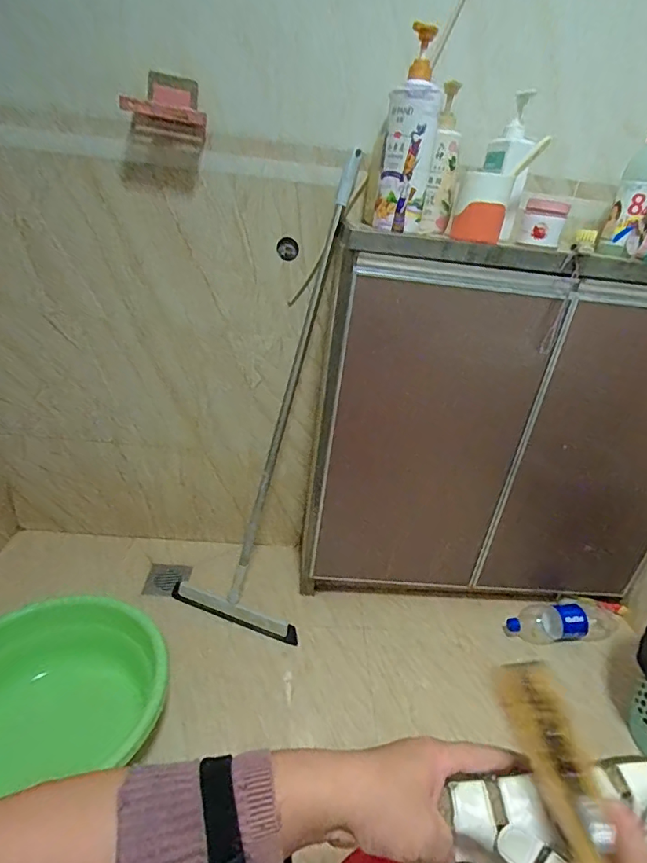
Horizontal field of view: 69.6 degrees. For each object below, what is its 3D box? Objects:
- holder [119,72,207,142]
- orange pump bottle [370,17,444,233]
[{"bbox_3d":[-0.266,-0.556,0.782,0.131,0.077,0.108,-1,29,-14],"label":"holder"},{"bbox_3d":[0.133,-0.451,0.723,0.079,0.250,0.063,11,28,8],"label":"orange pump bottle"}]

